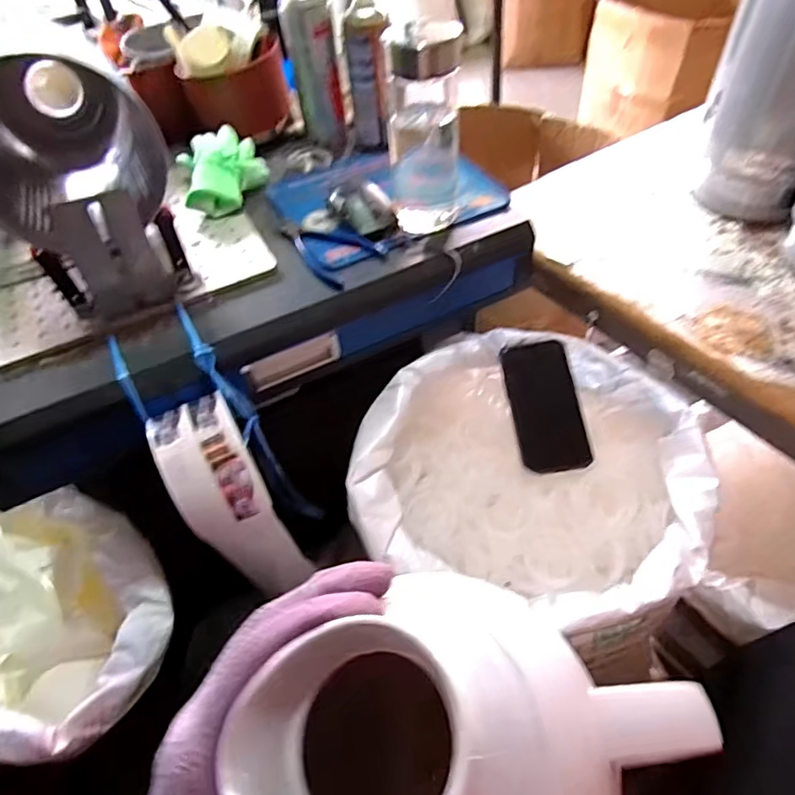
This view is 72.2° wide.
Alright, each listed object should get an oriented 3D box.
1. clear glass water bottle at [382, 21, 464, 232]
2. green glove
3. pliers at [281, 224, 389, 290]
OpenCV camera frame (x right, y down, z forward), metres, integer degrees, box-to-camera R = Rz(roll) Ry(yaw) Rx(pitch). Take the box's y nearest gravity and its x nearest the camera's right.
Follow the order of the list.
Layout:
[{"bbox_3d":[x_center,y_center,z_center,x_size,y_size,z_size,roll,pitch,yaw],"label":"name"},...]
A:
[{"bbox_3d":[0.028,-0.288,0.590,0.077,0.196,0.076,-5,48,1],"label":"clear glass water bottle"},{"bbox_3d":[-0.218,-0.285,0.691,0.099,0.058,0.124,-13,49,-5],"label":"green glove"},{"bbox_3d":[-0.082,-0.172,0.625,0.127,0.013,0.089,32,59,29],"label":"pliers"}]

